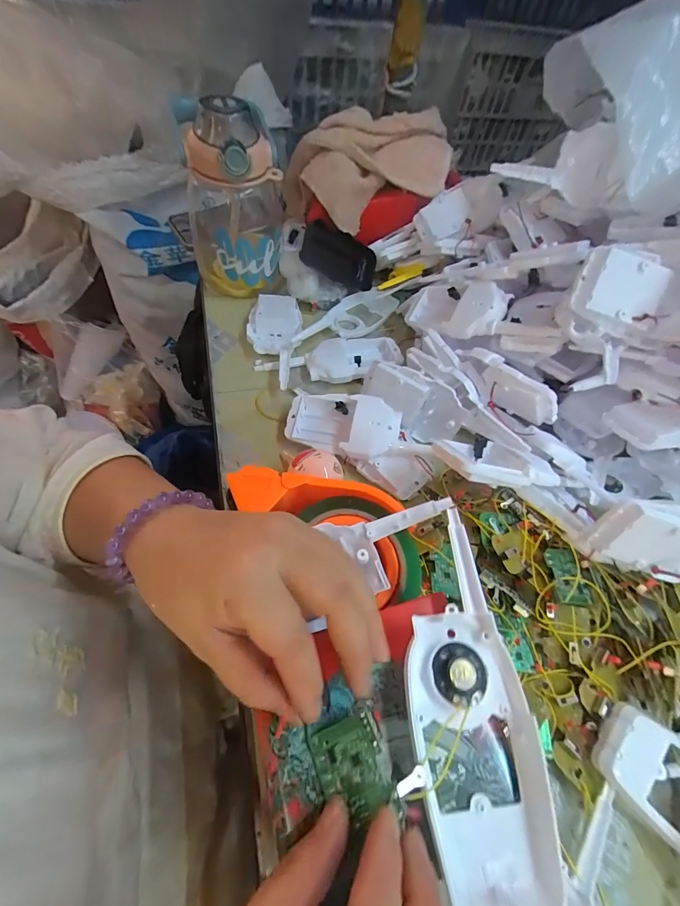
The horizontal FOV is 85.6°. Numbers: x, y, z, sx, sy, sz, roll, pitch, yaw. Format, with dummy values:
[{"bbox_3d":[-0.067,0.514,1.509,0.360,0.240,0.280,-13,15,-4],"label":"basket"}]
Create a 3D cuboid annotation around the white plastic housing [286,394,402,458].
[{"bbox_3d":[0.001,-0.026,0.360,0.108,0.036,0.058,11,60,5],"label":"white plastic housing"}]

